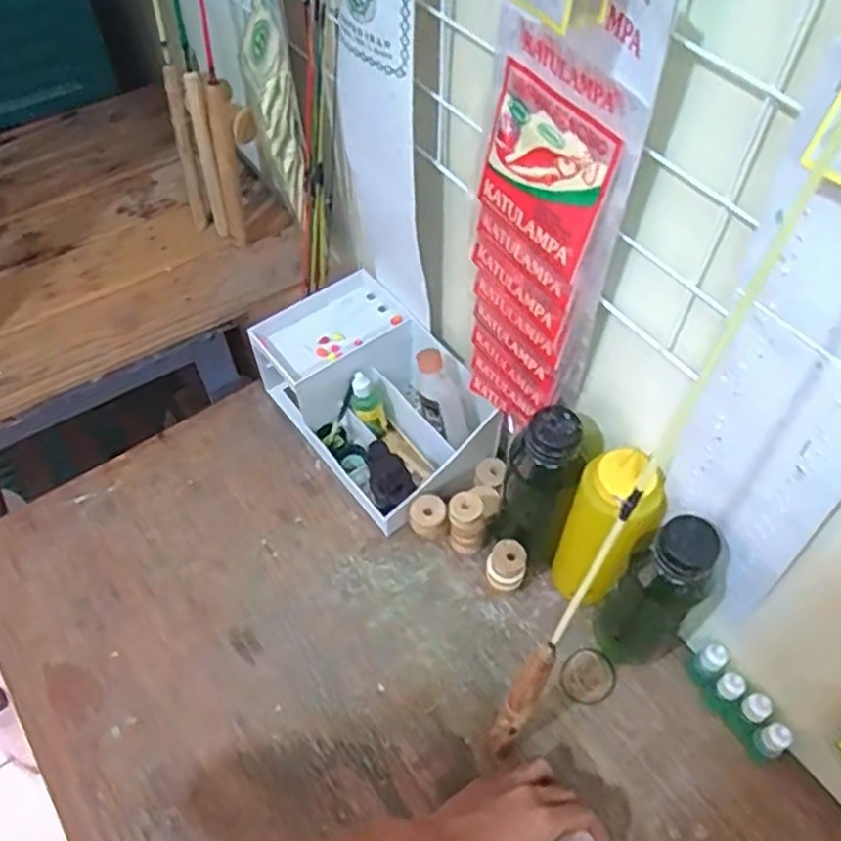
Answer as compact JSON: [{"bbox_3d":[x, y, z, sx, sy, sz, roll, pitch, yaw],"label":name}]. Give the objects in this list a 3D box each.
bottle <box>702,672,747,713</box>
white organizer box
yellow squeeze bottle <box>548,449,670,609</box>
[{"bbox_3d":[0.250,0.224,0.599,0.016,0.054,0.020,-29,61,-18],"label":"bottle"},{"bbox_3d":[-0.043,-0.026,0.738,0.146,0.118,0.236,-32,62,-20],"label":"white organizer box"},{"bbox_3d":[0.150,0.093,0.599,0.063,0.192,0.063,30,60,21],"label":"yellow squeeze bottle"}]

